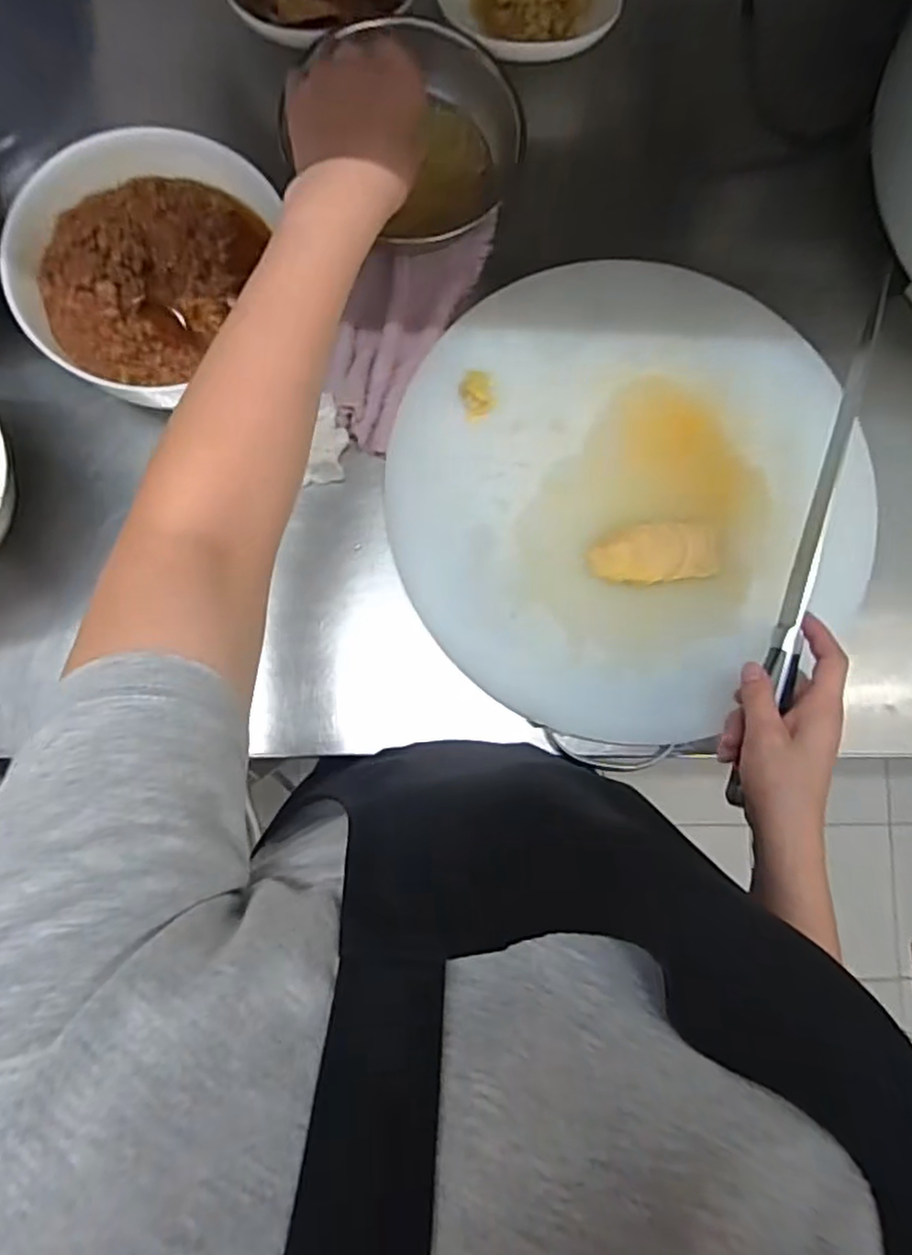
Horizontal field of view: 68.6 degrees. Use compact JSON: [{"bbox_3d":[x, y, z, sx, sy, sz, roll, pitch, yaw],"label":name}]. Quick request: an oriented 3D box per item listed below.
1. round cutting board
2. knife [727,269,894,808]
[{"bbox_3d":[0.124,-0.107,0.504,0.340,0.040,0.346,1,82,-4],"label":"round cutting board"},{"bbox_3d":[0.237,-0.056,0.447,0.014,0.034,0.358,16,89,-2],"label":"knife"}]

